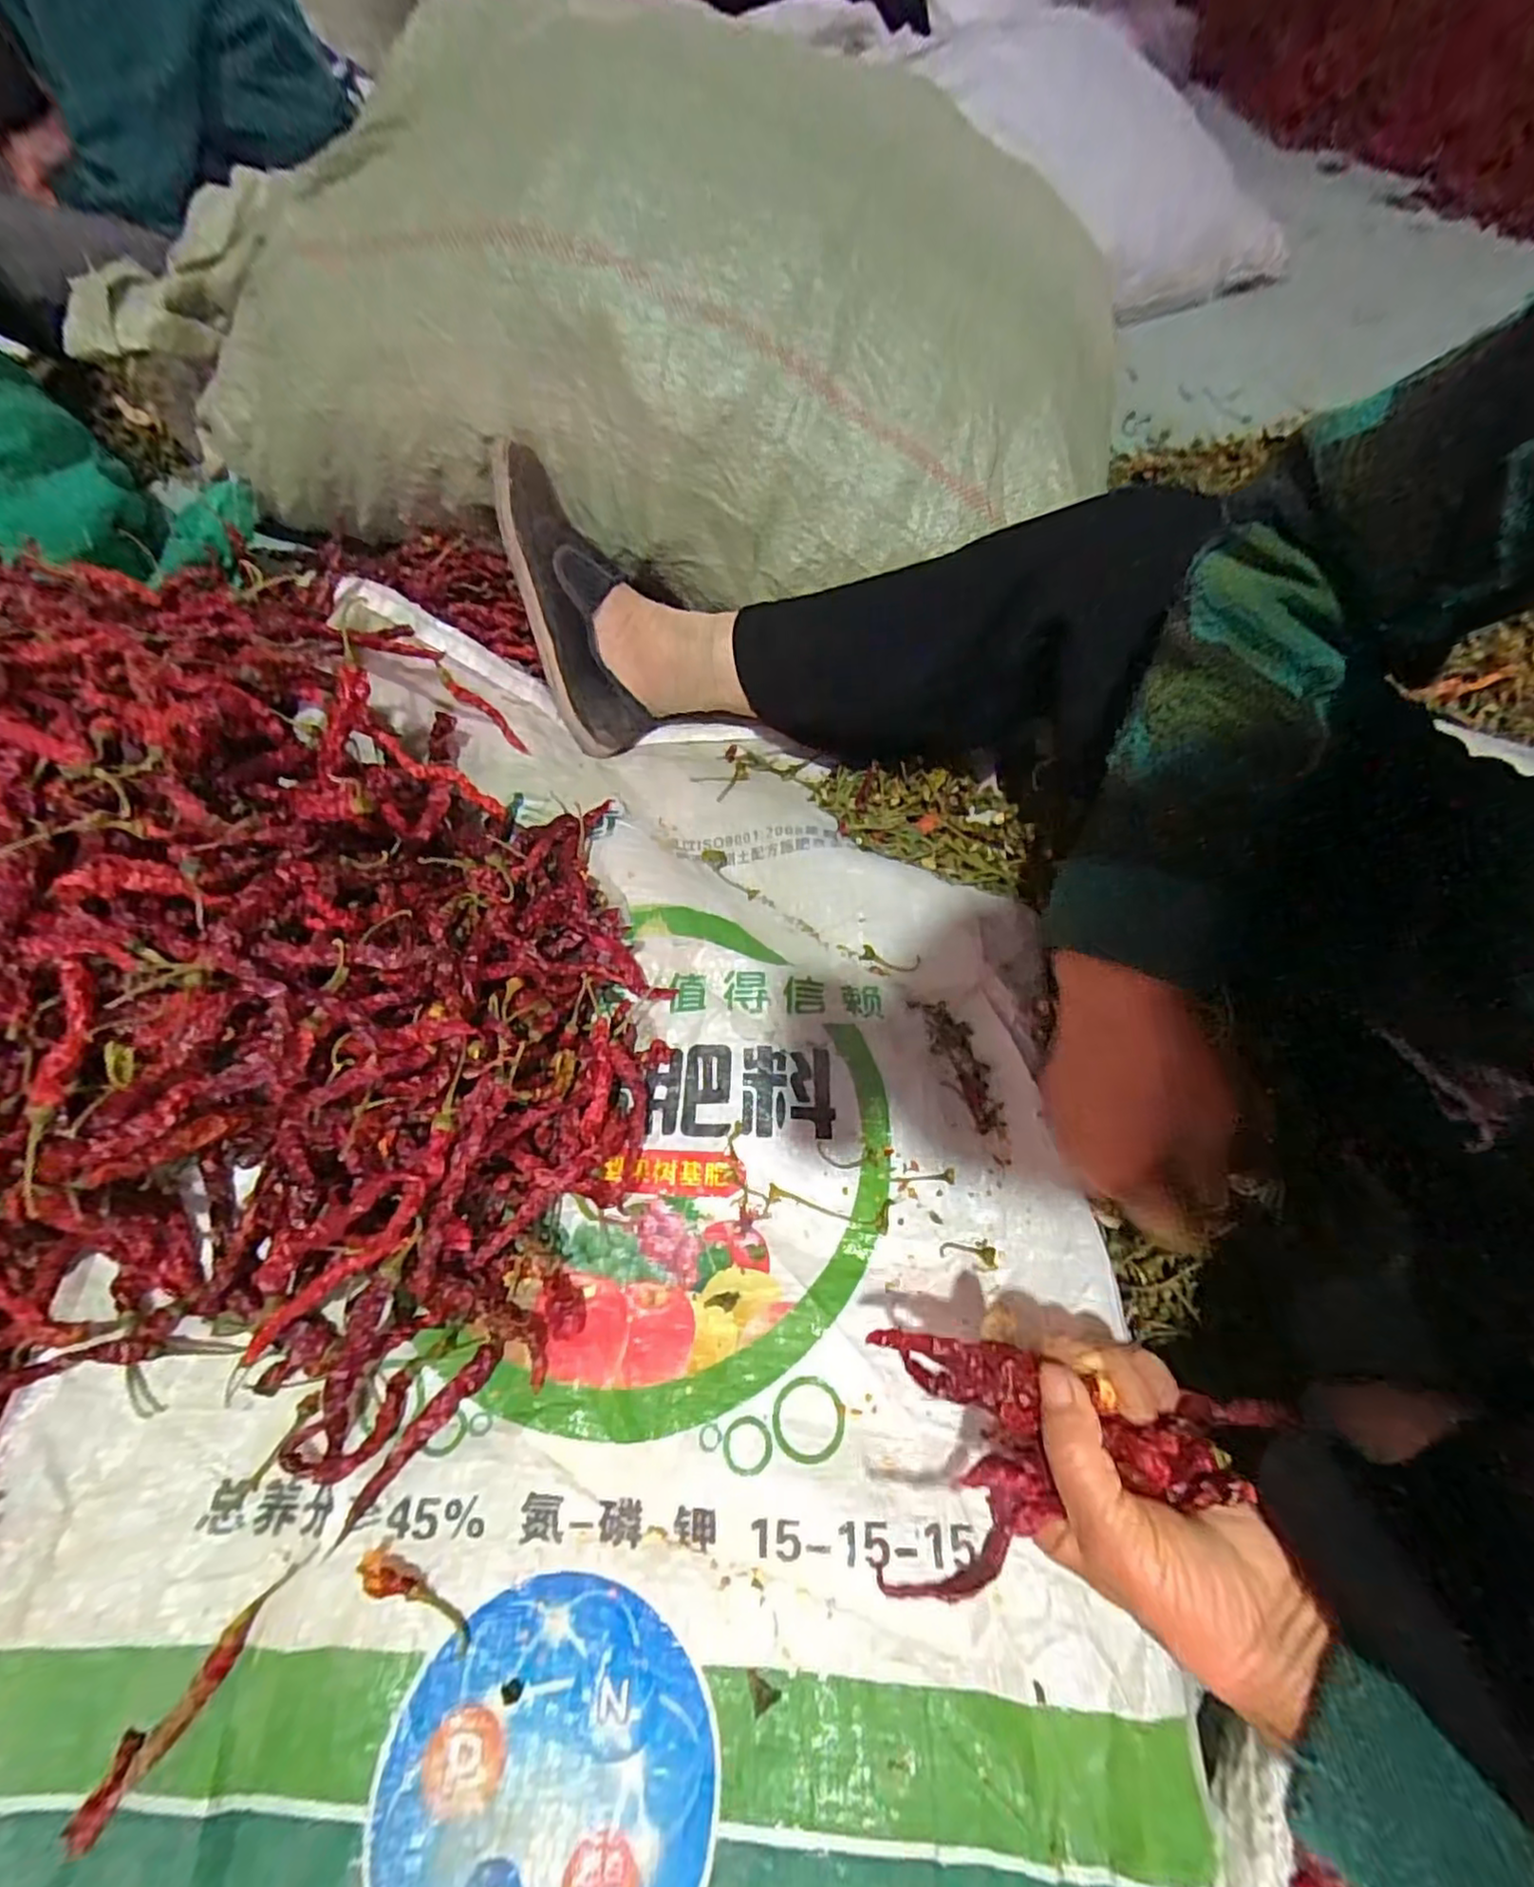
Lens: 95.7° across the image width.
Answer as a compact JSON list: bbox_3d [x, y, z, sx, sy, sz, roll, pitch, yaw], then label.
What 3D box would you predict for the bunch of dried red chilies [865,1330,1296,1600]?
[{"bbox_3d":[0.115,0.204,0.267,0.140,0.048,0.082,4,60,4],"label":"bunch of dried red chilies"}]

